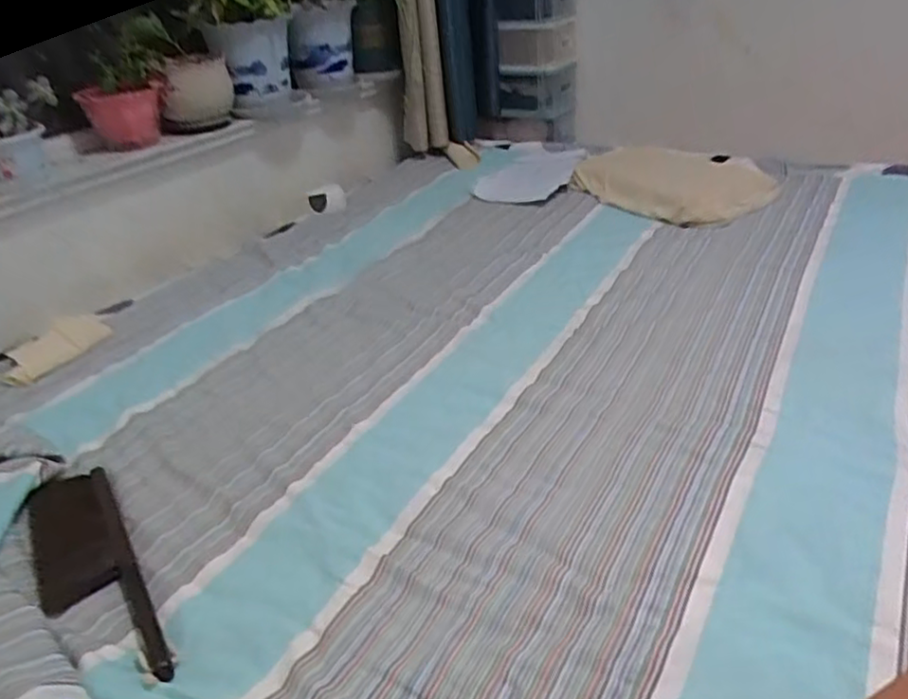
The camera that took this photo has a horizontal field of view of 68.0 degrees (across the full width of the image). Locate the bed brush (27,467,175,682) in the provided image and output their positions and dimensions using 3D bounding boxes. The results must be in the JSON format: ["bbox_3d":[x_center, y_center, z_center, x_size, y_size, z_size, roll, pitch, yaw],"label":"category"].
[{"bbox_3d":[-0.390,0.234,0.716,0.092,0.024,0.350,-23,35,-26],"label":"bed brush"}]

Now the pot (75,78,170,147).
[{"bbox_3d":[-0.621,-0.449,1.287,0.154,0.107,0.162,-15,31,-19],"label":"pot"}]

